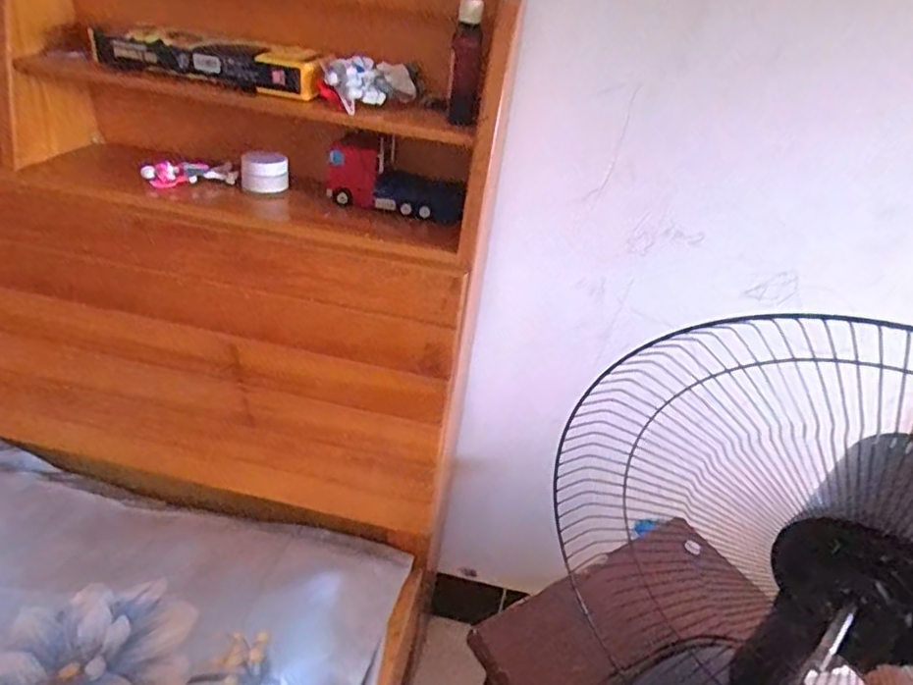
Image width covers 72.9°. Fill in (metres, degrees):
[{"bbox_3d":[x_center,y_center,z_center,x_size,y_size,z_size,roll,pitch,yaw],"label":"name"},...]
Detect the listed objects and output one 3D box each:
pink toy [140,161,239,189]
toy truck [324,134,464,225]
[{"bbox_3d":[-0.321,-0.202,0.746,0.103,0.028,0.022,-7,36,-22],"label":"pink toy"},{"bbox_3d":[-0.068,-0.181,0.707,0.161,0.078,0.046,19,31,0],"label":"toy truck"}]

